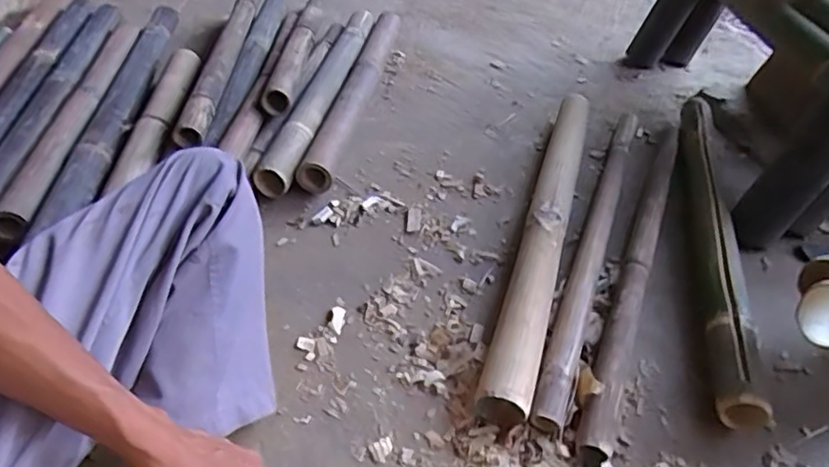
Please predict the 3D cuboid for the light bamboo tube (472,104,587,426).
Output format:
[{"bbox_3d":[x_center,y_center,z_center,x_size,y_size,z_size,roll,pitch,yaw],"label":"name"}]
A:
[{"bbox_3d":[0.184,-0.016,0.849,0.056,0.072,0.636,14,45,11],"label":"light bamboo tube"}]

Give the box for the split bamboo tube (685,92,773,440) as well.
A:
[{"bbox_3d":[0.432,-0.009,0.864,0.067,0.067,0.620,11,44,9],"label":"split bamboo tube"}]

